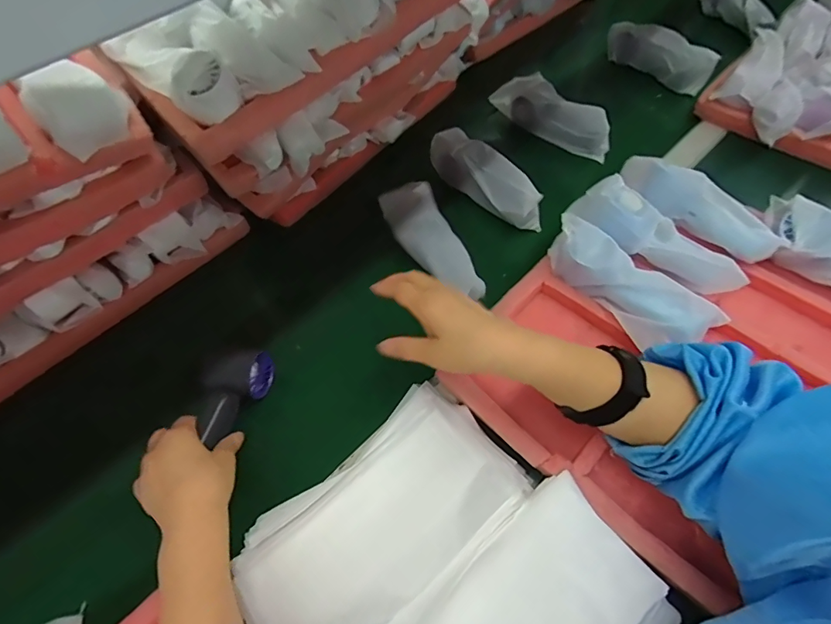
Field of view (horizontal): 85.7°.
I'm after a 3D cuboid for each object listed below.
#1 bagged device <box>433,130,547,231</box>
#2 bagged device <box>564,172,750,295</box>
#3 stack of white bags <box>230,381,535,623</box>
[{"bbox_3d":[0.099,-0.191,0.630,0.068,0.054,0.196,-33,60,-16],"label":"bagged device"},{"bbox_3d":[0.272,-0.088,0.503,0.183,0.045,0.068,38,66,10],"label":"bagged device"},{"bbox_3d":[-0.026,0.189,0.399,0.249,0.031,0.161,-36,61,-18],"label":"stack of white bags"}]

